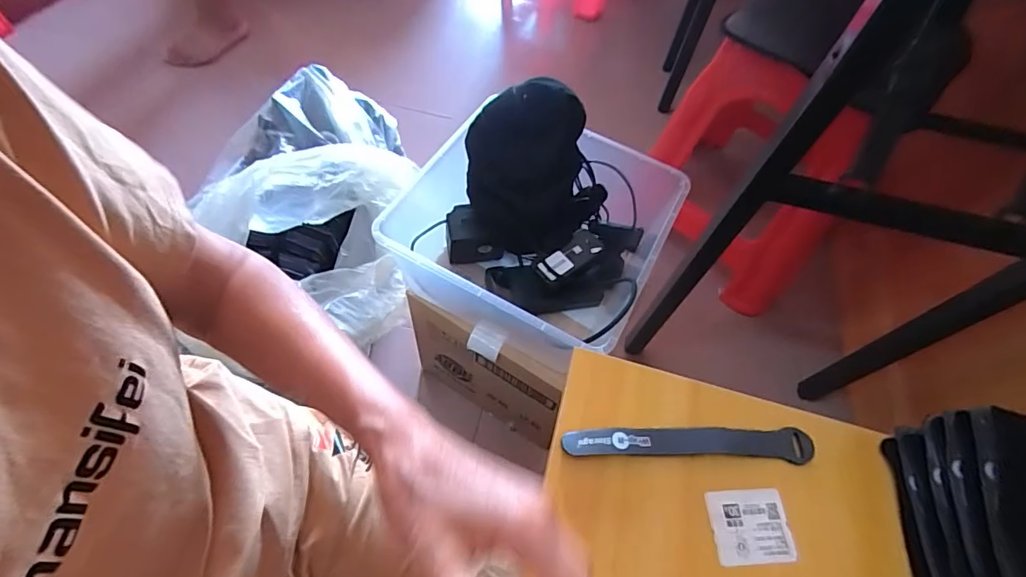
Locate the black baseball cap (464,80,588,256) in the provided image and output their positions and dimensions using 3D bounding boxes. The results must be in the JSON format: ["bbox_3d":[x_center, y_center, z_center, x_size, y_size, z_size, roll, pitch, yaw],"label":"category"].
[{"bbox_3d":[0.022,-0.159,0.643,0.152,0.066,0.219,1,93,-29],"label":"black baseball cap"}]

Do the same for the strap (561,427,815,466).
[{"bbox_3d":[0.137,0.119,0.377,0.196,0.010,0.026,3,60,-3],"label":"strap"}]

